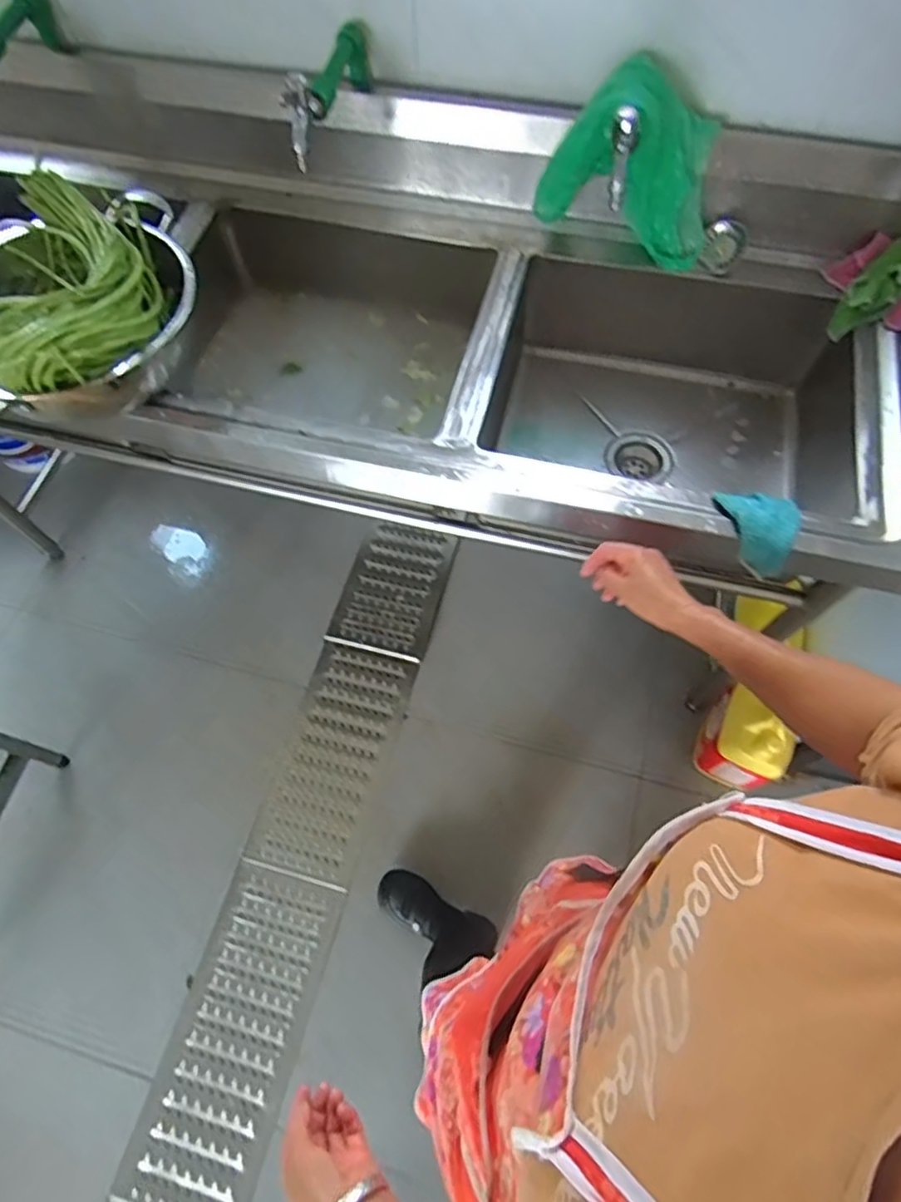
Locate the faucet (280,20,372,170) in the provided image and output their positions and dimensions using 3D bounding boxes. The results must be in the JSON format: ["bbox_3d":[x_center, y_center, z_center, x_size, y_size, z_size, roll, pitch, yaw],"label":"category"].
[{"bbox_3d":[-0.155,-0.673,0.812,0.075,0.089,0.236,2,65,3],"label":"faucet"}]

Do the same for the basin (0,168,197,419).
[{"bbox_3d":[-0.479,-0.371,0.793,0.300,0.143,0.301,0,66,0],"label":"basin"}]

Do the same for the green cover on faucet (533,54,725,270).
[{"bbox_3d":[0.250,-0.593,0.843,0.232,0.201,0.100,16,66,9],"label":"green cover on faucet"}]

